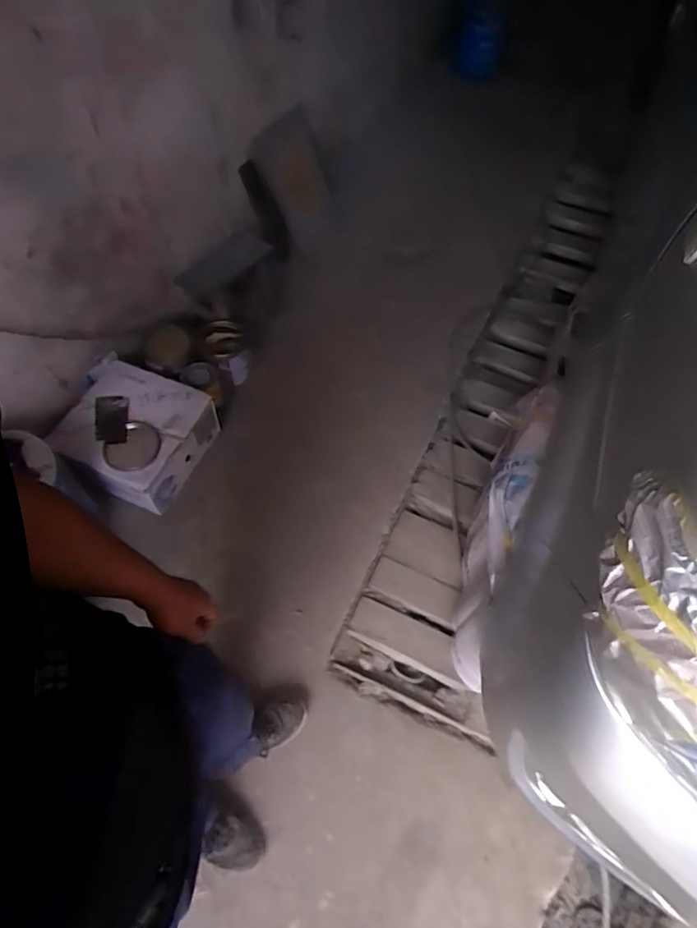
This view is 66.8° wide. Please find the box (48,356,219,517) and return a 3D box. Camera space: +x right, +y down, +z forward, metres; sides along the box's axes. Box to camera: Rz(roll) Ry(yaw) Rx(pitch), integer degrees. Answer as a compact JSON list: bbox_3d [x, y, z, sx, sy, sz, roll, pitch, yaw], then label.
[{"bbox_3d":[-0.579,-0.070,1.475,0.350,0.184,0.360,20,60,10],"label":"box"}]

